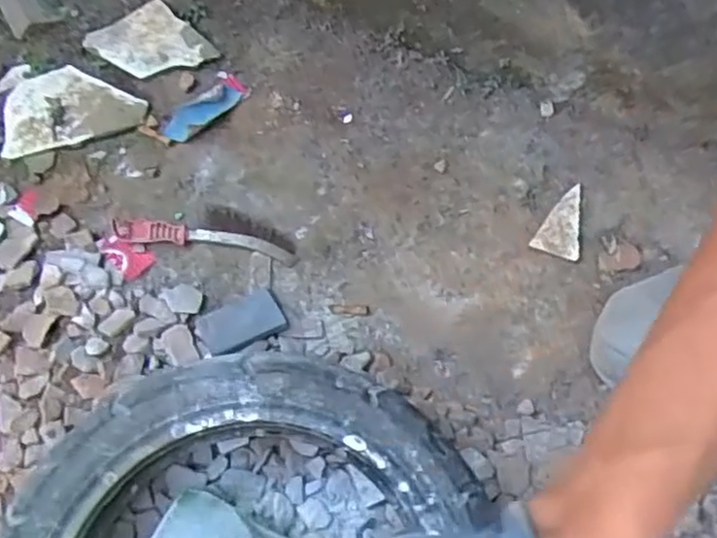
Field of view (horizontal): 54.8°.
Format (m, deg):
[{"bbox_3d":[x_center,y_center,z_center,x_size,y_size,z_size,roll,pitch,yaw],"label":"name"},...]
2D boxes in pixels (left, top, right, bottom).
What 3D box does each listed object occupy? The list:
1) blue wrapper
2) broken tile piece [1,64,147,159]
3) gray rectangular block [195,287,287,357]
[{"bbox_3d":[-0.201,-0.211,0.904,0.048,0.012,0.117,40,69,14],"label":"blue wrapper"},{"bbox_3d":[-0.380,-0.215,0.911,0.181,0.019,0.115,-16,67,-11],"label":"broken tile piece"},{"bbox_3d":[-0.138,0.061,0.808,0.093,0.013,0.061,-24,69,-14],"label":"gray rectangular block"}]

